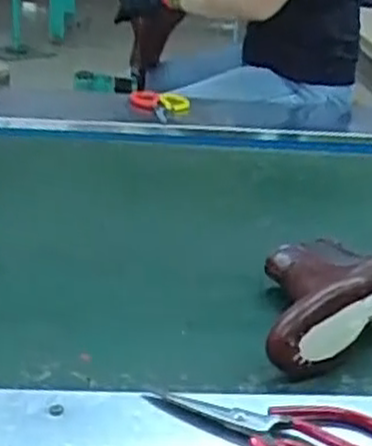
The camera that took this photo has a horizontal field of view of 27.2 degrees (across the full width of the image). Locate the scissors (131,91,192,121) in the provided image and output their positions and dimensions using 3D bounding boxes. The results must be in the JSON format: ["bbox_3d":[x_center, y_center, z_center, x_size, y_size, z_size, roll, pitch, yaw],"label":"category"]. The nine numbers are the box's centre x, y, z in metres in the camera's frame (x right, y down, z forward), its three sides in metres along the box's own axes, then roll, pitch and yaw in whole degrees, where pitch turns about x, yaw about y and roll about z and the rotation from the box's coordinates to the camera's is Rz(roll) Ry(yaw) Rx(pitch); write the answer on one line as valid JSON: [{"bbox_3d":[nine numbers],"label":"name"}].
[{"bbox_3d":[-0.047,-0.218,1.422,0.107,0.011,0.153,10,27,-2],"label":"scissors"}]

